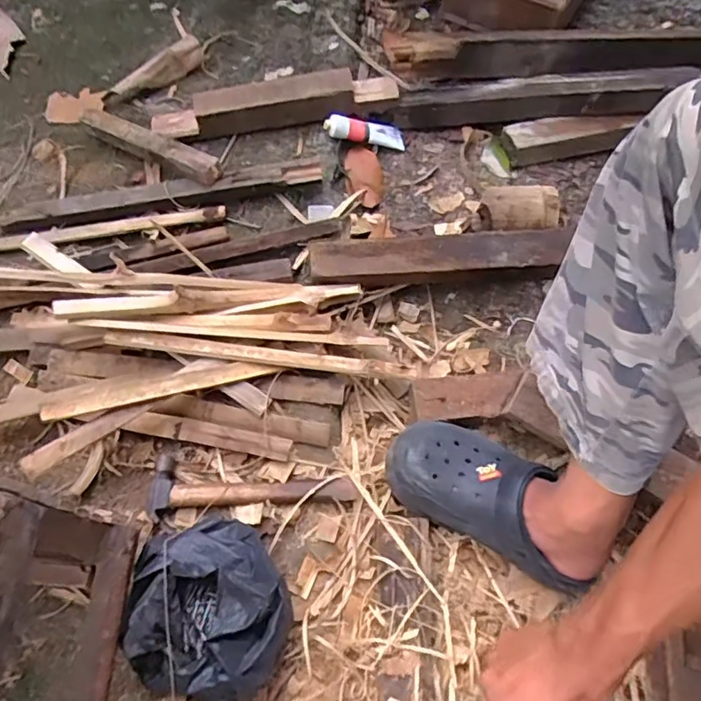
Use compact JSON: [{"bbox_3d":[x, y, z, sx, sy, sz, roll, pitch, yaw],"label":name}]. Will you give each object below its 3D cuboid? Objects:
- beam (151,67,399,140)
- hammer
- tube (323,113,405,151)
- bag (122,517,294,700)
[{"bbox_3d":[-0.122,-0.398,0.898,0.397,0.055,0.068,-8,67,-1],"label":"beam"},{"bbox_3d":[-0.116,0.166,0.664,0.243,0.021,0.068,1,67,3],"label":"hammer"},{"bbox_3d":[0.027,-0.357,0.907,0.138,0.029,0.035,3,65,-22],"label":"tube"},{"bbox_3d":[-0.146,0.274,0.589,0.170,0.078,0.179,4,67,5],"label":"bag"}]

